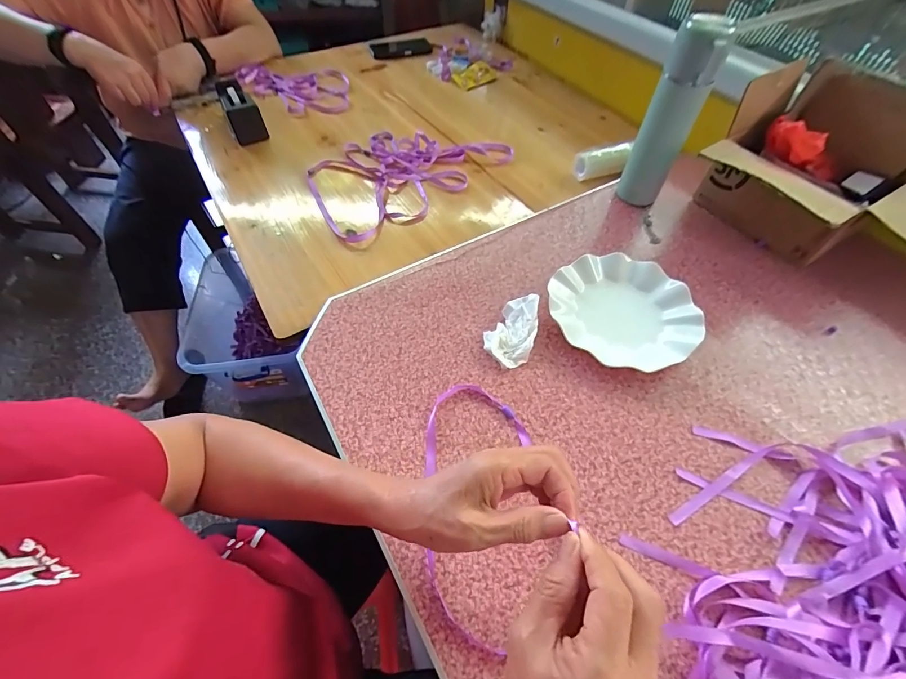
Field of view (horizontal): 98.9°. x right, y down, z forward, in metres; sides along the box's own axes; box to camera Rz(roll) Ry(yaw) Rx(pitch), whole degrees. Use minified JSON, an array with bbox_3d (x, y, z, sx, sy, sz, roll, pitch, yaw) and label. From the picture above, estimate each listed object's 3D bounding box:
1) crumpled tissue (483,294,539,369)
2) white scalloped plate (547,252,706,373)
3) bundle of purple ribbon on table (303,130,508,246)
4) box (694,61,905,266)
[{"bbox_3d":[0.076,-0.014,0.489,0.057,0.031,0.097,21,58,13],"label":"crumpled tissue"},{"bbox_3d":[0.220,-0.039,0.507,0.183,0.025,0.166,26,59,16],"label":"white scalloped plate"},{"bbox_3d":[-0.088,-0.338,0.746,0.393,0.022,0.255,-33,62,-21],"label":"bundle of purple ribbon on table"},{"bbox_3d":[0.521,-0.224,0.551,0.222,0.180,0.275,-35,63,-22],"label":"box"}]

